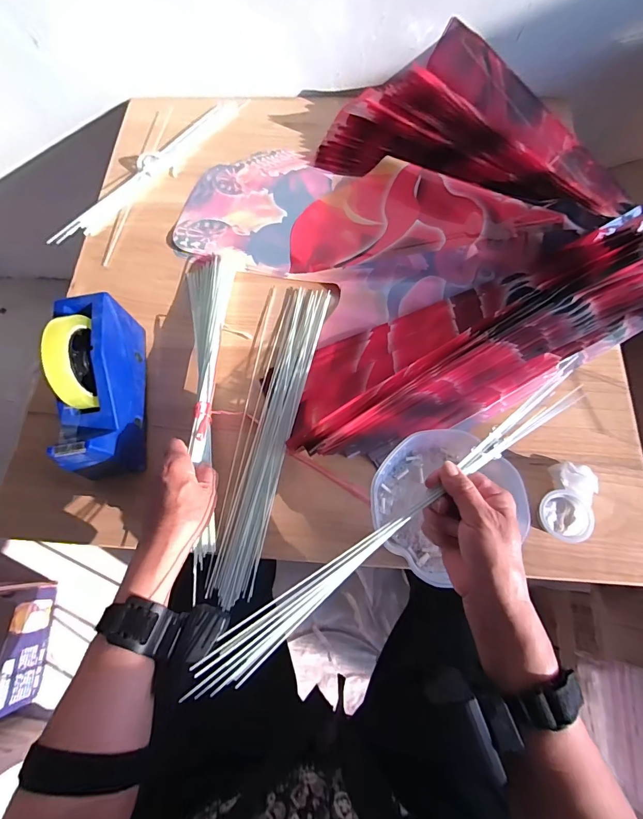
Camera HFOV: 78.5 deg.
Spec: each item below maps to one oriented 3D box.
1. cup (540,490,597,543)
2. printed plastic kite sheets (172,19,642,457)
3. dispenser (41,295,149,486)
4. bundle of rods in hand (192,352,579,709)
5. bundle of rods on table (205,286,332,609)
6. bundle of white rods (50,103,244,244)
[{"bbox_3d":[0.267,0.119,0.439,0.052,0.032,0.051,-1,70,2],"label":"cup"},{"bbox_3d":[0.121,-0.258,0.564,0.576,0.072,0.564,-29,71,-8],"label":"printed plastic kite sheets"},{"bbox_3d":[-0.260,-0.031,0.458,0.068,0.129,0.201,-6,70,0],"label":"dispenser"},{"bbox_3d":[0.078,0.090,0.343,0.436,0.019,0.033,-36,72,-10],"label":"bundle of rods in hand"},{"bbox_3d":[-0.066,0.019,0.497,0.079,0.008,0.405,8,70,5],"label":"bundle of rods on table"},{"bbox_3d":[-0.273,-0.399,0.651,0.050,0.016,0.398,37,75,14],"label":"bundle of white rods"}]

